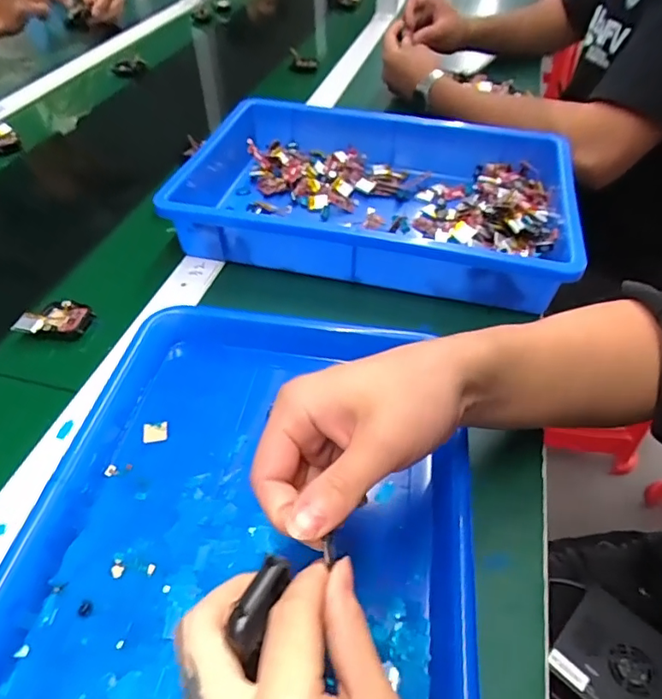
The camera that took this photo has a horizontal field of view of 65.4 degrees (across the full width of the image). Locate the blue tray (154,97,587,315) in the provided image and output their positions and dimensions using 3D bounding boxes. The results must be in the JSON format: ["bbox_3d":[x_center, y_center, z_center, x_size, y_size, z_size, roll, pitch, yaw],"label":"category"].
[{"bbox_3d":[0.033,-0.165,0.541,0.402,0.063,0.241,11,48,8],"label":"blue tray"}]

